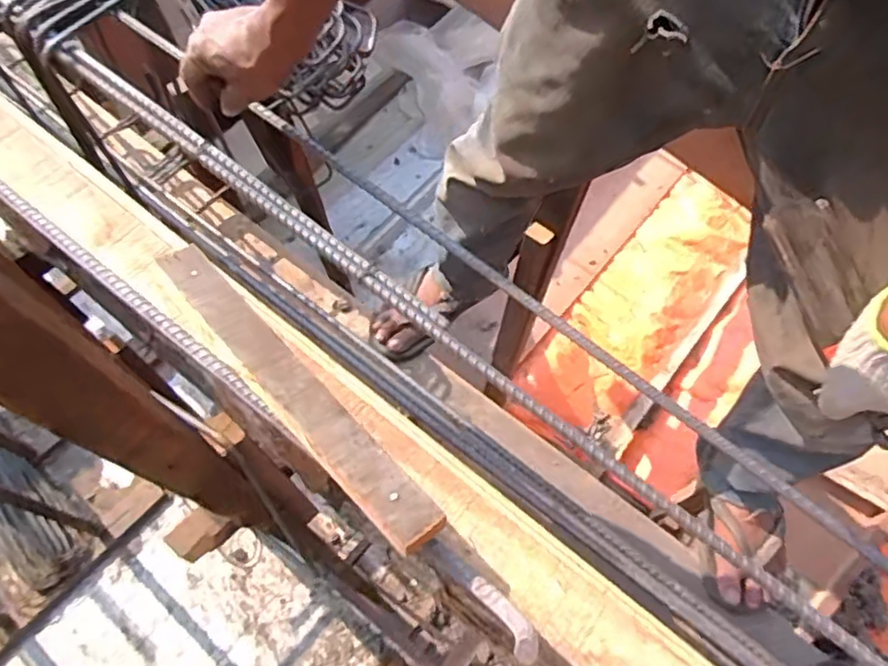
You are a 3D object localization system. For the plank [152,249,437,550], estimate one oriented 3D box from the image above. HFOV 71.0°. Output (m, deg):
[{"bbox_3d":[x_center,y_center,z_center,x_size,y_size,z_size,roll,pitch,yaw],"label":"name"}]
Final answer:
[{"bbox_3d":[-0.123,0.036,0.491,0.046,0.015,0.331,-31,62,-33],"label":"plank"}]

